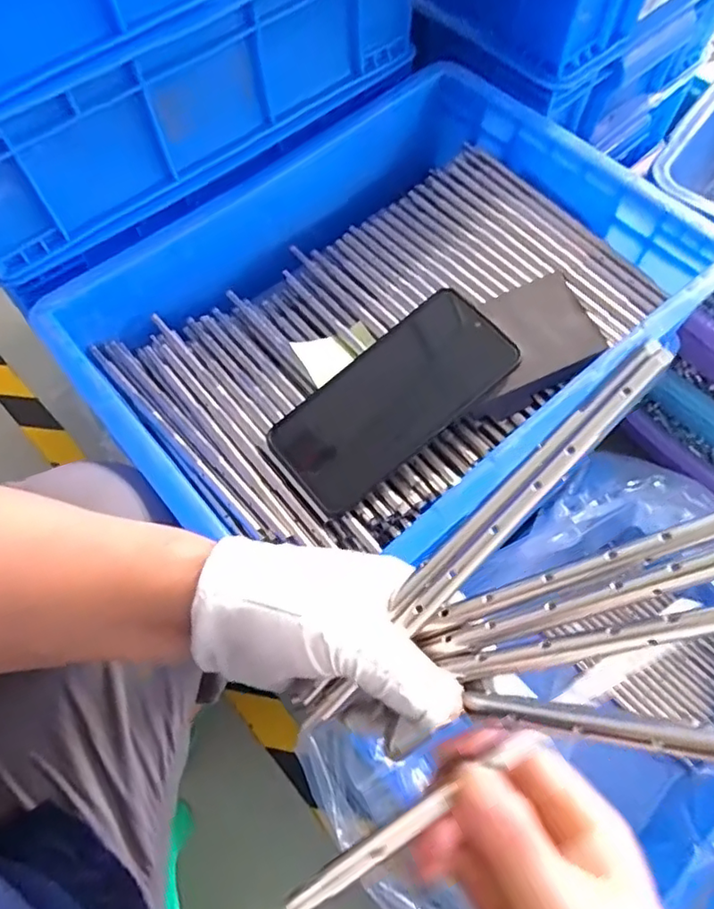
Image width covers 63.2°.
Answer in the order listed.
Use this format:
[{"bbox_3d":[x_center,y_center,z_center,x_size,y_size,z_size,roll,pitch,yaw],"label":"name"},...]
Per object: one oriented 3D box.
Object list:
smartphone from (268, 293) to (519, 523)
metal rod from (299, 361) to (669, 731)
[{"bbox_3d":[0.022,-0.035,0.381,0.161,0.012,0.076,-40,69,-1],"label":"smartphone"},{"bbox_3d":[0.051,0.034,0.229,0.200,0.004,0.009,-46,70,0],"label":"metal rod"}]

